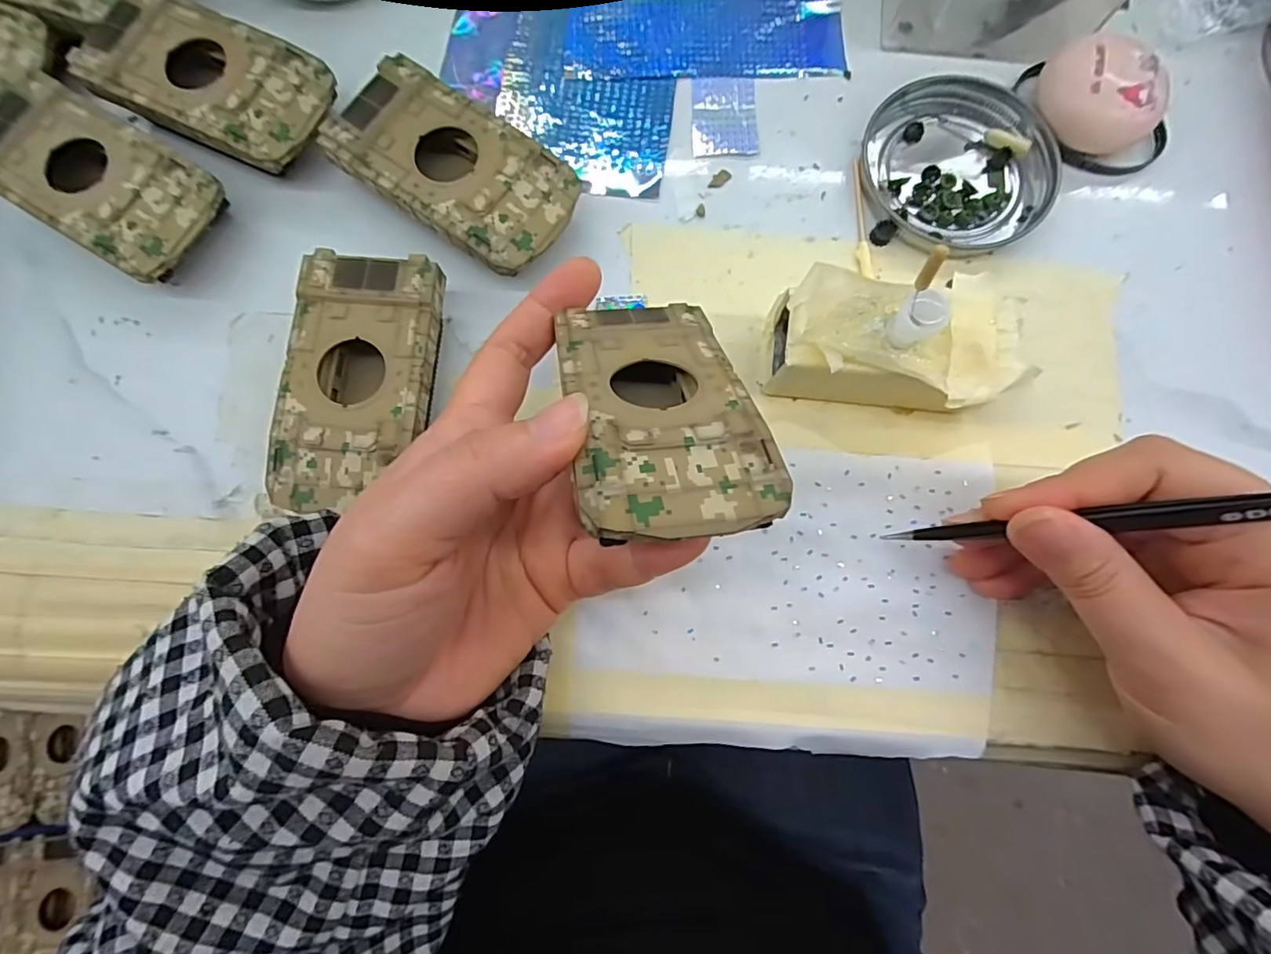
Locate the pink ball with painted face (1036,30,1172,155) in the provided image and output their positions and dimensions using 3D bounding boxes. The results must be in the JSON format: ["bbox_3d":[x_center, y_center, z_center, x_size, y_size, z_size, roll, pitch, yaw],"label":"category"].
[{"bbox_3d":[0.190,-0.155,0.226,0.047,0.024,0.035,24,81,5],"label":"pink ball with painted face"}]

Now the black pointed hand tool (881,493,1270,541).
[{"bbox_3d":[0.141,0.012,0.160,0.008,0.131,0.006,6,77,-40],"label":"black pointed hand tool"}]

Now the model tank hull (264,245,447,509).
[{"bbox_3d":[-0.100,-0.034,0.206,0.052,0.025,0.092,2,80,1],"label":"model tank hull"}]

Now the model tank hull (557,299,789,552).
[{"bbox_3d":[0.007,-0.018,0.154,0.049,0.019,0.093,-9,44,-1],"label":"model tank hull"}]

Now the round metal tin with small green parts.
[{"bbox_3d":[0.135,-0.132,0.231,0.077,0.008,0.075,0,80,1],"label":"round metal tin with small green parts"}]

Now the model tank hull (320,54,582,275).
[{"bbox_3d":[-0.070,-0.119,0.221,0.094,0.026,0.051,35,82,7],"label":"model tank hull"}]

